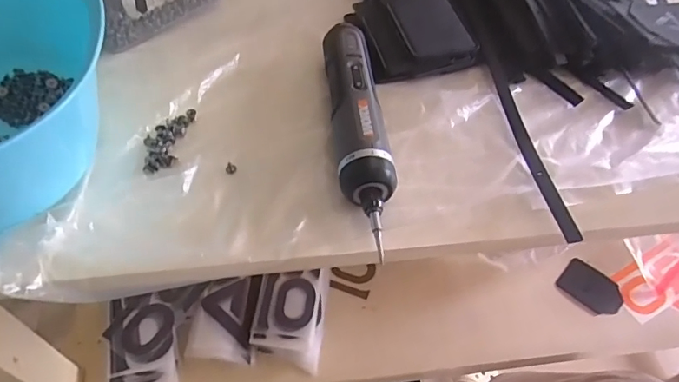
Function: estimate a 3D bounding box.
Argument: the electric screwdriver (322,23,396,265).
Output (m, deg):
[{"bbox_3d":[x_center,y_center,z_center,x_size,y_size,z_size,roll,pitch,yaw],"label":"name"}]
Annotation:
[{"bbox_3d":[0.013,-0.045,0.343,0.036,0.038,0.196,-3,52,-5],"label":"electric screwdriver"}]

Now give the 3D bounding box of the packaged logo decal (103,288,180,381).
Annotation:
[{"bbox_3d":[-0.244,0.192,0.598,0.085,0.015,0.133,-4,57,-12],"label":"packaged logo decal"}]

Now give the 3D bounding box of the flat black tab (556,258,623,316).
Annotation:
[{"bbox_3d":[0.366,0.140,0.702,0.084,0.010,0.070,38,60,24],"label":"flat black tab"}]

